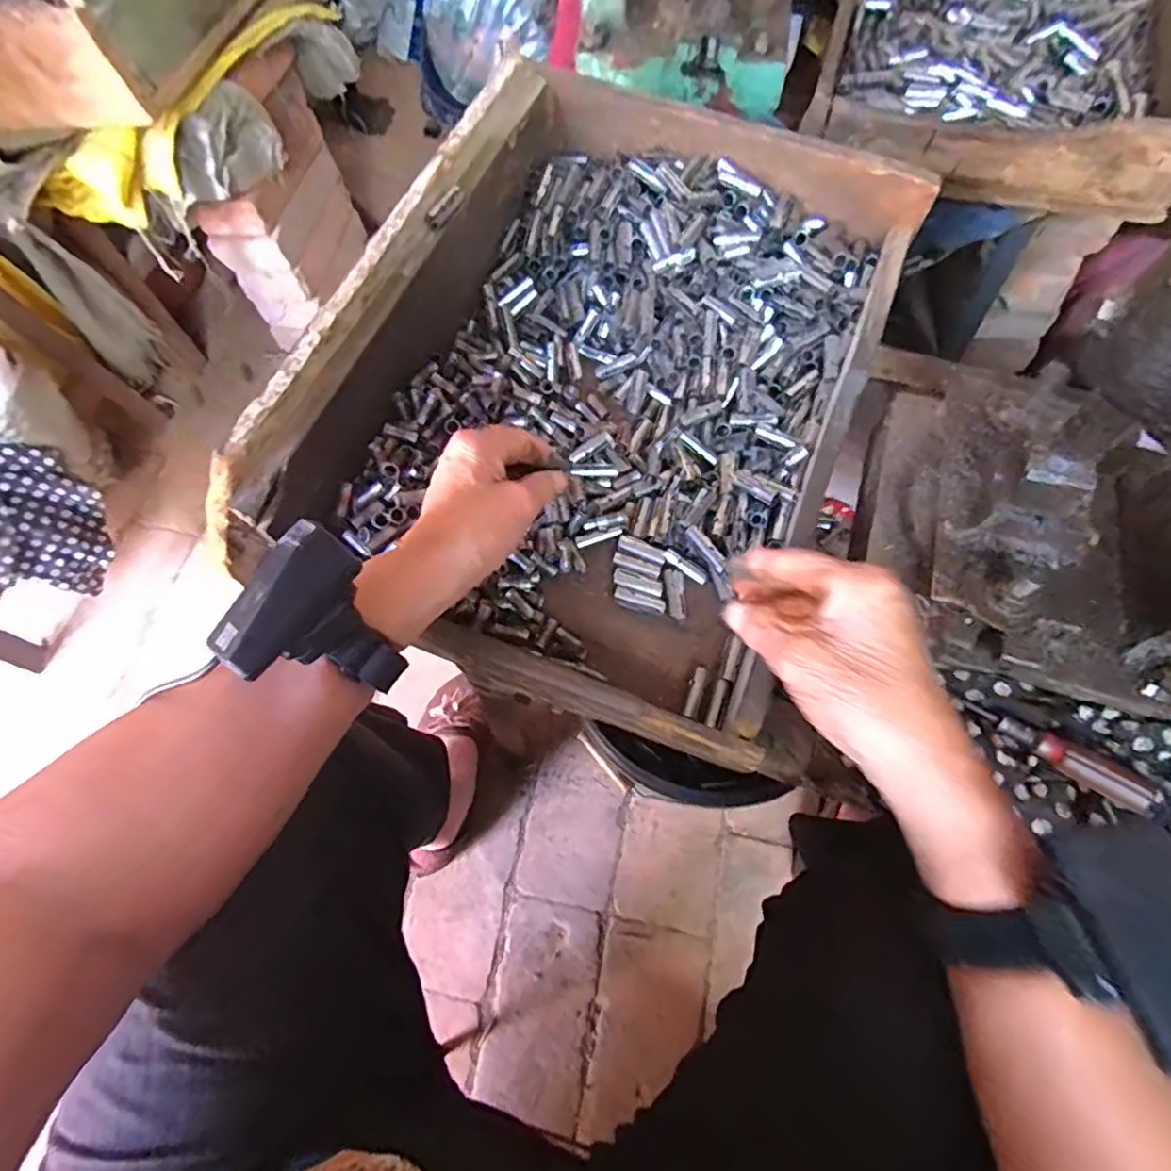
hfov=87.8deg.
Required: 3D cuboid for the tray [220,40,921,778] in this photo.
[{"bbox_3d":[0.026,-0.165,0.455,0.340,0.134,0.474,19,69,10],"label":"tray"}]

